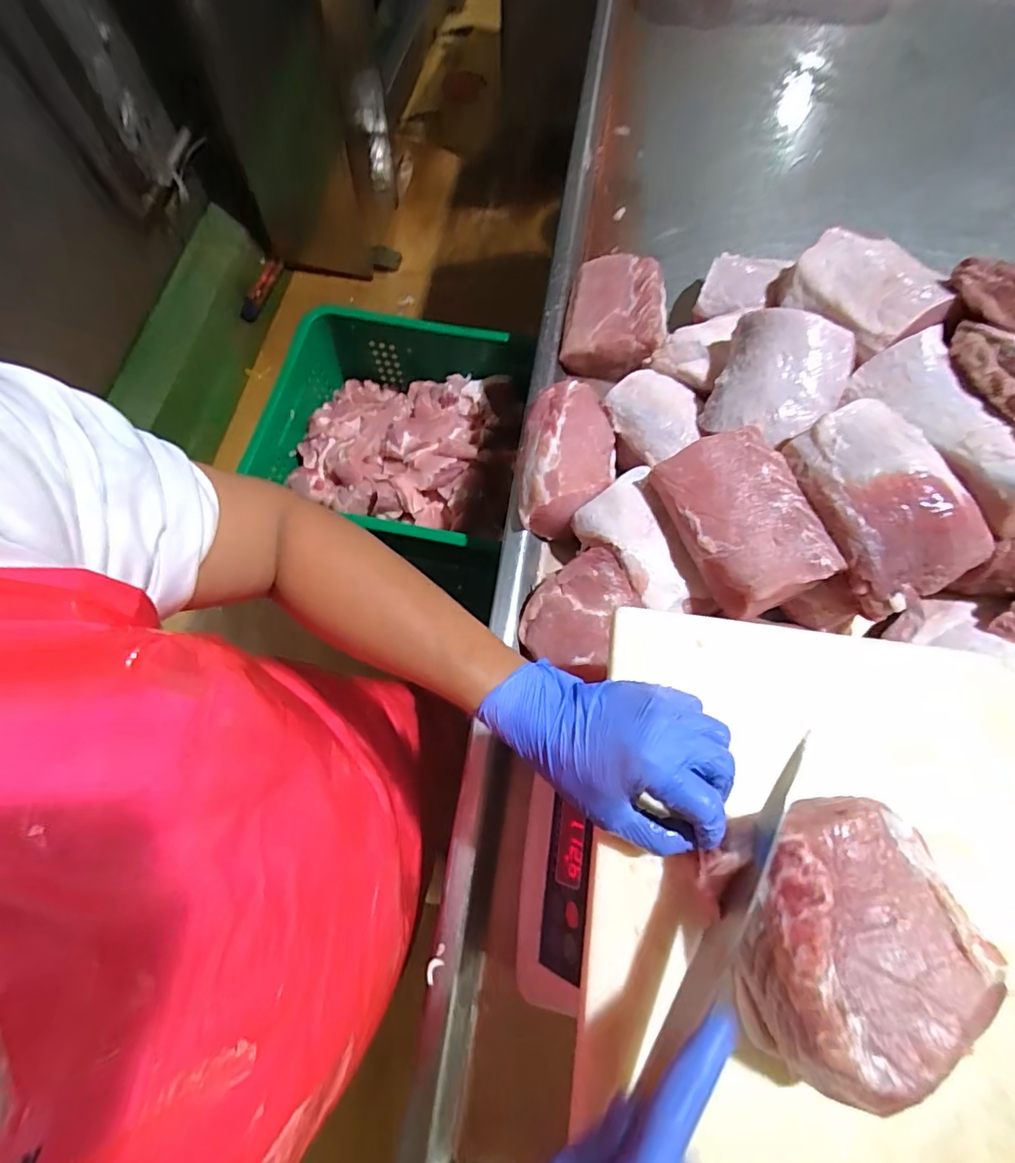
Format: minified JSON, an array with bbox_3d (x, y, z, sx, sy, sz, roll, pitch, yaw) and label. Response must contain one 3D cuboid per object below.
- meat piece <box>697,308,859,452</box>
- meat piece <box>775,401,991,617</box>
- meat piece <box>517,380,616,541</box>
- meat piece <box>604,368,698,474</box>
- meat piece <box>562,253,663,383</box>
[{"bbox_3d":[0.284,-0.206,0.573,0.117,0.070,0.132,22,92,12],"label":"meat piece"},{"bbox_3d":[0.347,-0.075,0.498,0.112,0.061,0.186,-17,71,-5],"label":"meat piece"},{"bbox_3d":[0.069,-0.144,0.605,0.107,0.062,0.178,4,70,3],"label":"meat piece"},{"bbox_3d":[0.167,-0.182,0.615,0.101,0.051,0.125,-9,70,-2],"label":"meat piece"},{"bbox_3d":[0.136,-0.333,0.681,0.120,0.065,0.154,10,71,5],"label":"meat piece"}]

